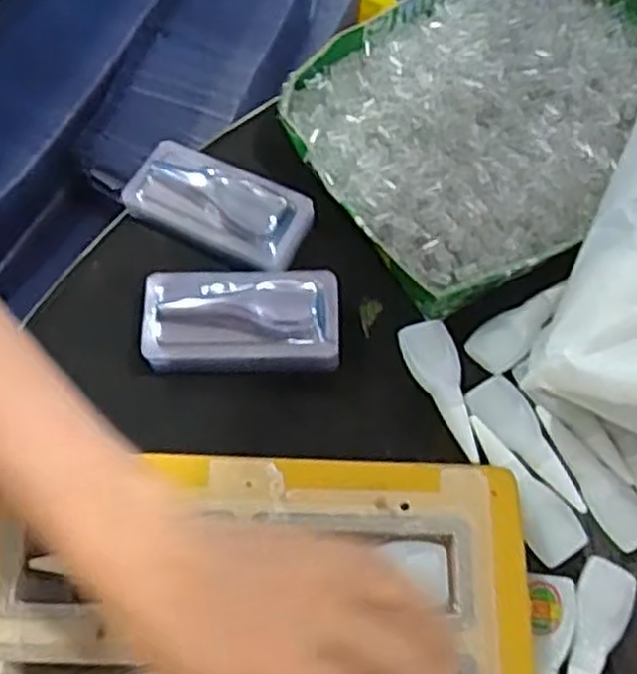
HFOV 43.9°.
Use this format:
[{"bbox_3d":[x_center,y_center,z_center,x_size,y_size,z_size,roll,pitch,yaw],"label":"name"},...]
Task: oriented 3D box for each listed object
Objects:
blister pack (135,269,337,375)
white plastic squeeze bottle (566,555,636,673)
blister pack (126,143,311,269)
[{"bbox_3d":[-0.044,-0.010,0.450,0.109,0.032,0.054,-1,66,-3],"label":"blister pack"},{"bbox_3d":[0.137,0.156,0.401,0.030,0.009,0.087,27,67,9],"label":"white plastic squeeze bottle"},{"bbox_3d":[-0.063,-0.081,0.483,0.111,0.020,0.055,25,67,8],"label":"blister pack"}]

